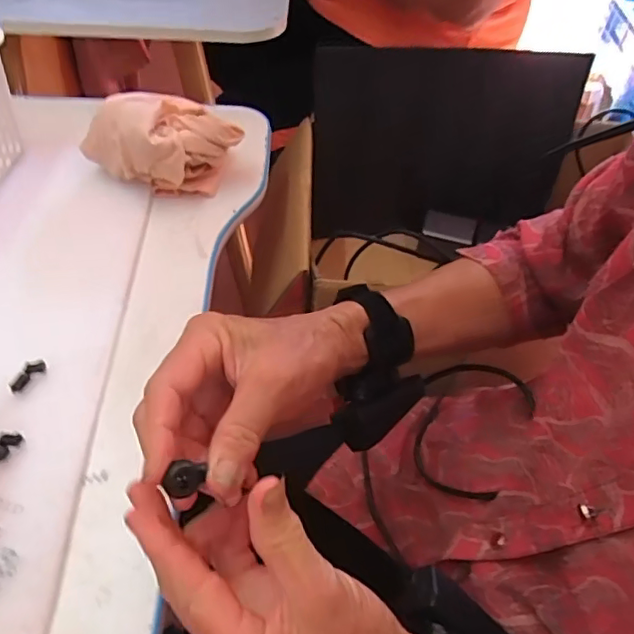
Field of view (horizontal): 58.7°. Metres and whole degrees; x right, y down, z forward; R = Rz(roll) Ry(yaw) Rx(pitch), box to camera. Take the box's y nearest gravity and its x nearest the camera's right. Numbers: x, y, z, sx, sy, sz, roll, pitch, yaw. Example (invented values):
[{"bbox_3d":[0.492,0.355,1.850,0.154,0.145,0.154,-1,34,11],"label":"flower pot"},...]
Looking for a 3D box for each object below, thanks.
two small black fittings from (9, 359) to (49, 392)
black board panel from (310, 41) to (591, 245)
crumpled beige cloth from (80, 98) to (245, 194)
[{"bbox_3d":[-0.212,0.041,0.412,0.014,0.004,0.030,35,58,20],"label":"two small black fittings"},{"bbox_3d":[0.159,-0.221,0.743,0.322,0.241,0.020,-1,38,-3],"label":"black board panel"},{"bbox_3d":[-0.145,-0.163,0.536,0.134,0.076,0.068,-18,56,-17],"label":"crumpled beige cloth"}]

